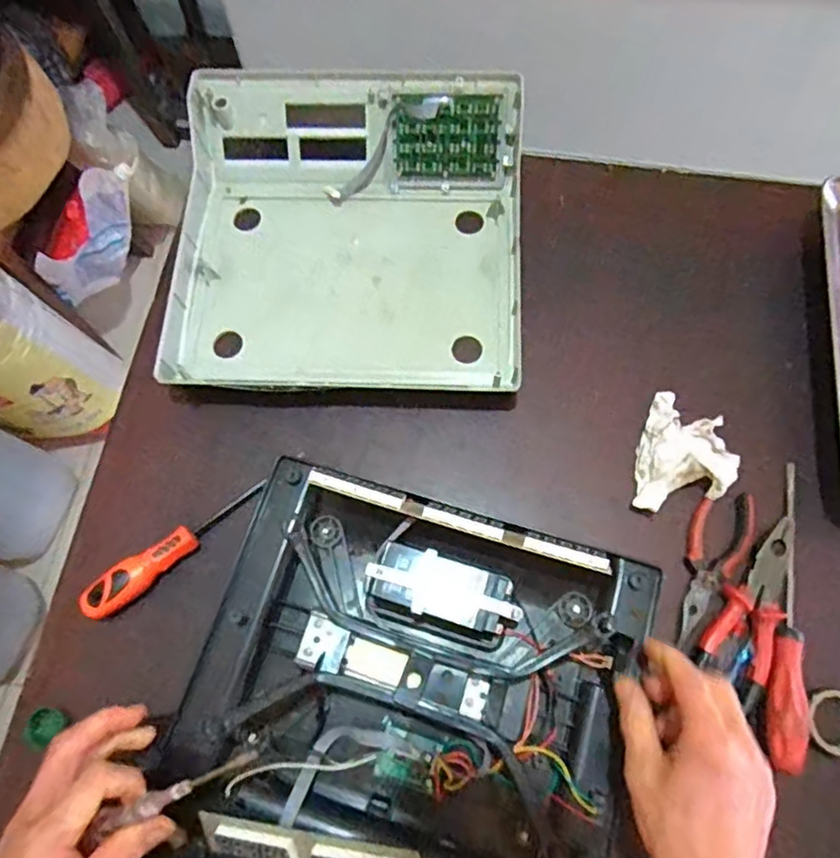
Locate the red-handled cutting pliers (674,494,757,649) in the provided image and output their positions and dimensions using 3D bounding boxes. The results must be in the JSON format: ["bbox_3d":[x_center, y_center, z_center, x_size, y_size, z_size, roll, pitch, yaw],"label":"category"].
[{"bbox_3d":[0.251,0.117,0.551,0.048,0.014,0.140,23,72,9],"label":"red-handled cutting pliers"}]

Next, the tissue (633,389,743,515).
[{"bbox_3d":[0.243,0.031,0.578,0.088,0.039,0.109,17,71,7],"label":"tissue"}]

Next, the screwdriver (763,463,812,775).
[{"bbox_3d":[0.306,0.146,0.533,0.027,0.028,0.251,12,70,5],"label":"screwdriver"}]

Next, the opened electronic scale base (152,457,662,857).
[{"bbox_3d":[-0.013,0.217,0.487,0.325,0.086,0.318,16,71,7],"label":"opened electronic scale base"}]

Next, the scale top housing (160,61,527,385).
[{"bbox_3d":[-0.071,-0.198,0.644,0.346,0.075,0.334,2,70,1],"label":"scale top housing"}]

